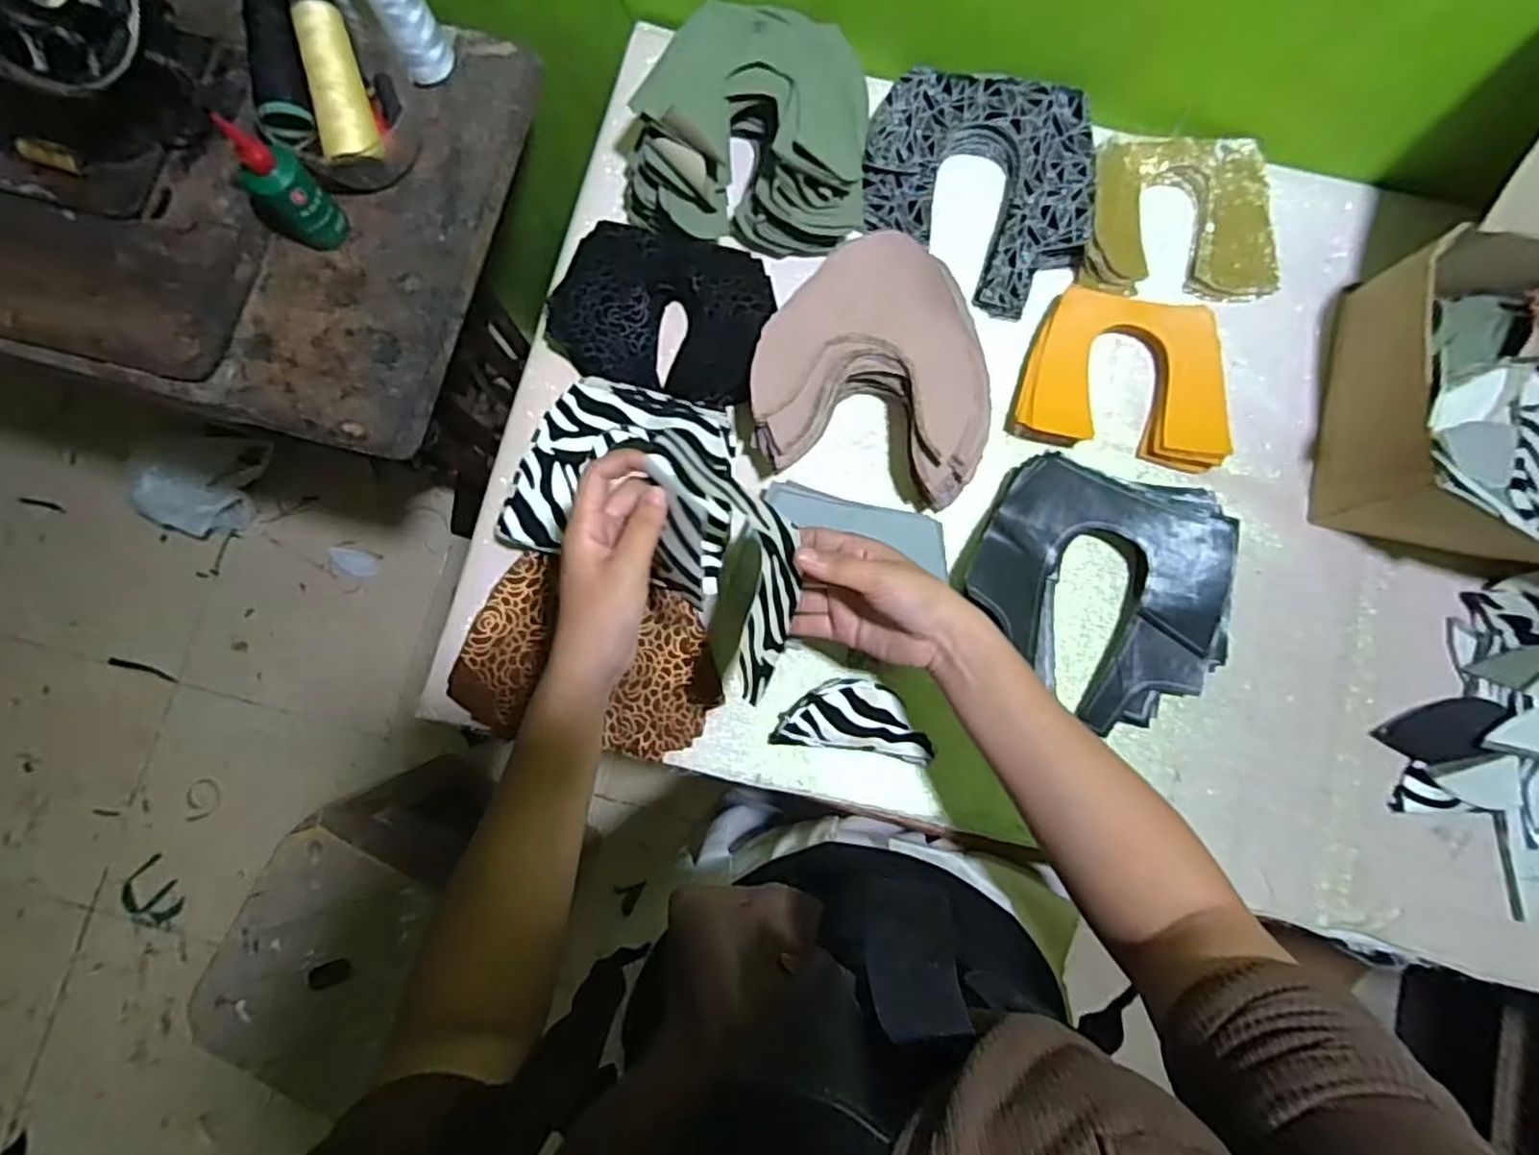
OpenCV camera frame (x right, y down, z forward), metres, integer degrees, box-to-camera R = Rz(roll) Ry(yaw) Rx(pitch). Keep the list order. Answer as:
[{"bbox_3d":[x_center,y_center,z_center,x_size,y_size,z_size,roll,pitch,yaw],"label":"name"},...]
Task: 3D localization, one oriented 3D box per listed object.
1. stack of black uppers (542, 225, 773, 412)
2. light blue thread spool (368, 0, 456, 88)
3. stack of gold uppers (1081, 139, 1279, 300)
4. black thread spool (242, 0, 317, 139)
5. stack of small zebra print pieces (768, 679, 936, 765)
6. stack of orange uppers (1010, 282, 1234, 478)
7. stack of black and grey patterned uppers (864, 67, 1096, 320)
[{"bbox_3d":[-0.084,-0.211,0.566,0.171,0.041,0.128,10,82,1],"label":"stack of black uppers"},{"bbox_3d":[-0.292,-0.451,0.561,0.040,0.108,0.037,0,82,0],"label":"light blue thread spool"},{"bbox_3d":[0.343,-0.299,0.582,0.159,0.026,0.135,6,82,1],"label":"stack of gold uppers"},{"bbox_3d":[-0.381,-0.409,0.547,0.035,0.036,0.117,-10,82,-1],"label":"black thread spool"},{"bbox_3d":[0.064,0.106,0.534,0.115,0.023,0.053,7,82,1],"label":"stack of small zebra print pieces"},{"bbox_3d":[0.285,-0.158,0.557,0.157,0.019,0.121,13,83,2],"label":"stack of orange uppers"},{"bbox_3d":[0.171,-0.319,0.581,0.182,0.028,0.188,9,82,1],"label":"stack of black and grey patterned uppers"}]

